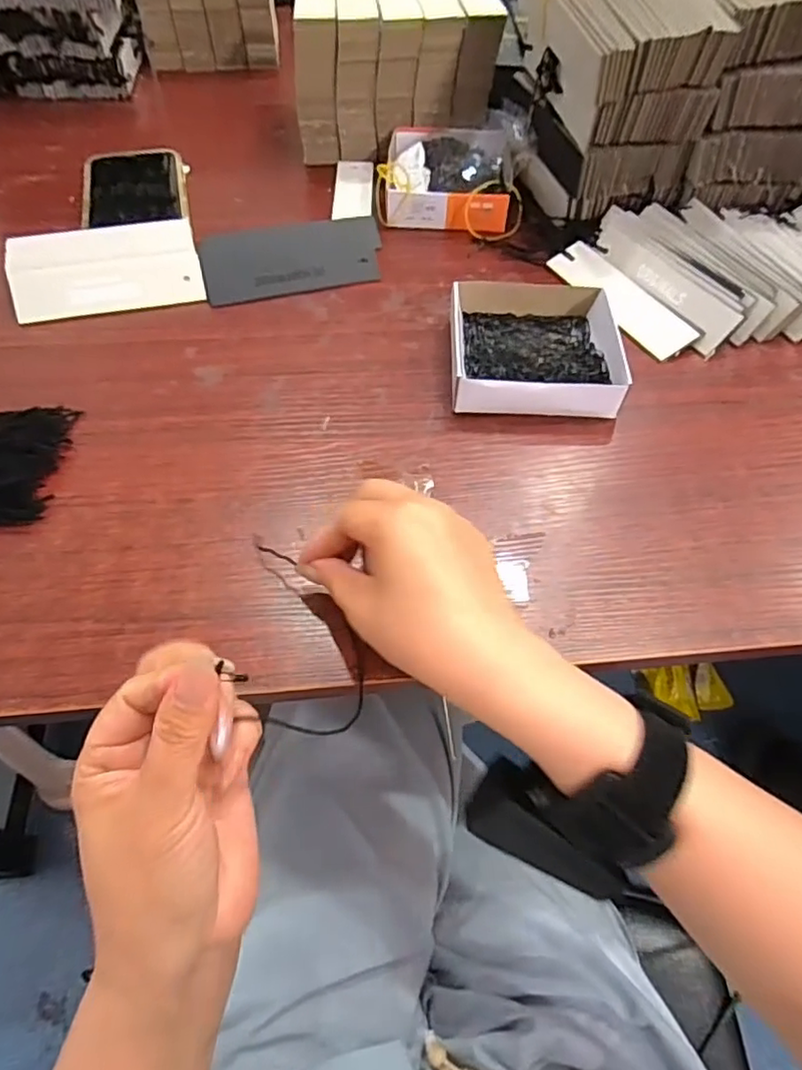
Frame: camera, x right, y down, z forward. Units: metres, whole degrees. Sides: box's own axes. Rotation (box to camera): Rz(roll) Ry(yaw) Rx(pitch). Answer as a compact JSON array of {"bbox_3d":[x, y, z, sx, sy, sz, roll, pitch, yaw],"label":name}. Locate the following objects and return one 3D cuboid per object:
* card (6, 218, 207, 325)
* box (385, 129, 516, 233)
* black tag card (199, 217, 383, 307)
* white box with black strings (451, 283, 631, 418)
[{"bbox_3d":[-0.205,-0.184,0.416,0.123,0.007,0.060,-12,91,-9],"label":"card"},{"bbox_3d":[0.039,-0.298,0.493,0.103,0.029,0.109,7,57,4],"label":"box"},{"bbox_3d":[-0.080,-0.211,0.455,0.136,0.007,0.080,-13,62,-9],"label":"black tag card"},{"bbox_3d":[0.085,-0.124,0.389,0.104,0.026,0.107,1,57,0],"label":"white box with black strings"}]

